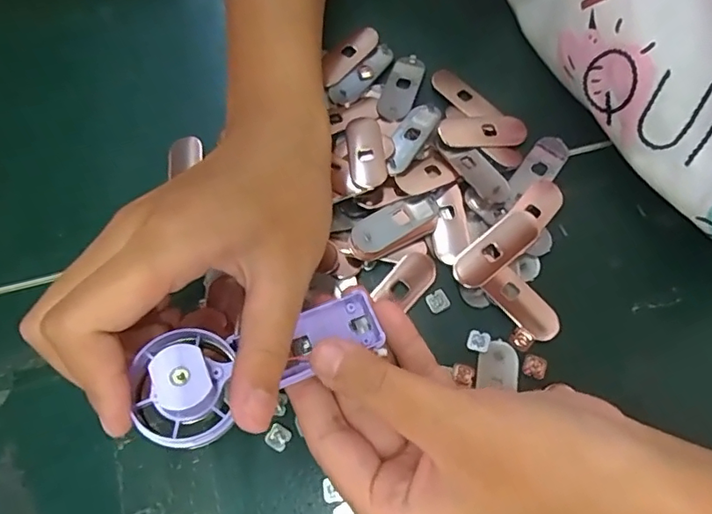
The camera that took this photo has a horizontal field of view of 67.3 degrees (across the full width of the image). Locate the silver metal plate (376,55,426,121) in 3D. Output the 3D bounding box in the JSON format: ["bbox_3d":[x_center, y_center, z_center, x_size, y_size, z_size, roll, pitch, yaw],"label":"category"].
[{"bbox_3d":[0.025,-0.096,0.304,0.019,0.004,0.047,20,65,13],"label":"silver metal plate"}]

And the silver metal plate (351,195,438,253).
[{"bbox_3d":[0.020,-0.018,0.272,0.048,0.006,0.018,-31,73,-10],"label":"silver metal plate"}]

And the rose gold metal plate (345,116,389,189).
[{"bbox_3d":[0.005,-0.055,0.281,0.019,0.004,0.051,-5,54,-1],"label":"rose gold metal plate"}]

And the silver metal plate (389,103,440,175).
[{"bbox_3d":[0.029,-0.065,0.287,0.018,0.007,0.046,31,74,11],"label":"silver metal plate"}]

